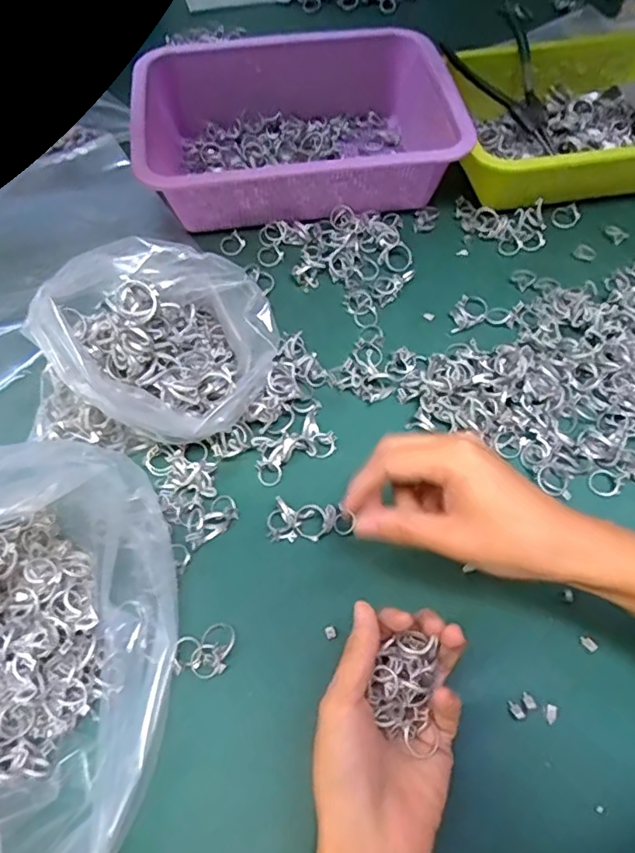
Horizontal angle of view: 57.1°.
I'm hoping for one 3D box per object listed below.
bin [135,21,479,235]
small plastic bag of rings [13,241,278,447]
[{"bbox_3d":[-0.017,-0.300,0.584,0.290,0.077,0.218,-7,59,-4],"label":"bin"},{"bbox_3d":[-0.105,-0.059,0.423,0.128,0.111,0.154,25,62,15],"label":"small plastic bag of rings"}]

